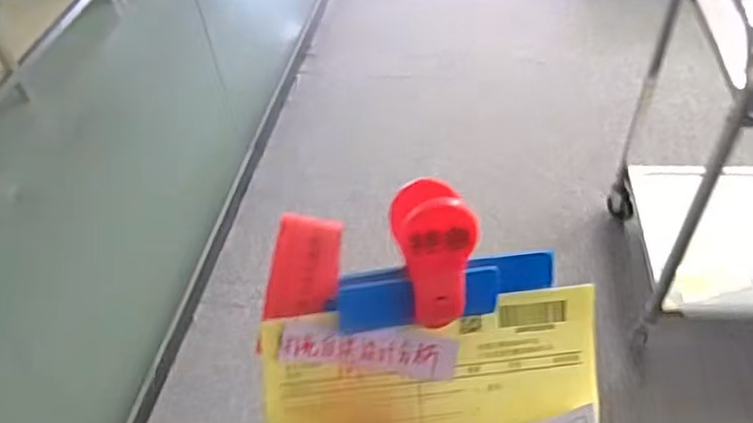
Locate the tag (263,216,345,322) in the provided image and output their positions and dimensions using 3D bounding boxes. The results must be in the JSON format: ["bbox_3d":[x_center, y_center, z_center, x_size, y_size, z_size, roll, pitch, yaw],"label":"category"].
[{"bbox_3d":[-0.029,0.024,0.266,0.027,0.043,0.006,9,15,-10],"label":"tag"}]

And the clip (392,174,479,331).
[{"bbox_3d":[0.023,0.018,0.264,0.030,0.059,0.019,-9,10,-12],"label":"clip"}]

